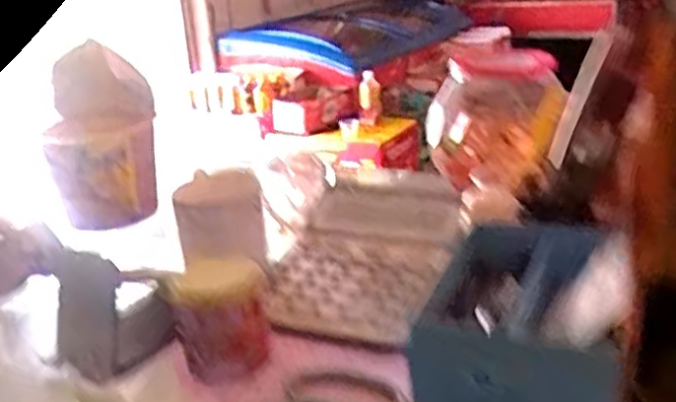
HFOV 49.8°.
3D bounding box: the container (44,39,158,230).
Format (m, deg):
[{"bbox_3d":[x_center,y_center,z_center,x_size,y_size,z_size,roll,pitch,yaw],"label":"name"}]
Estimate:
[{"bbox_3d":[-0.255,-0.071,0.799,0.087,0.180,0.098,5,22,23],"label":"container"}]

